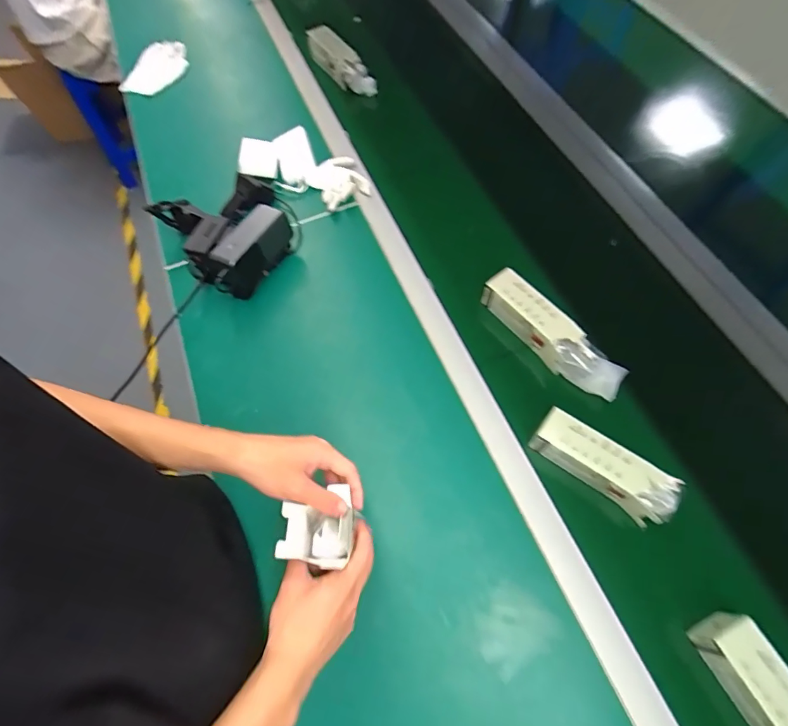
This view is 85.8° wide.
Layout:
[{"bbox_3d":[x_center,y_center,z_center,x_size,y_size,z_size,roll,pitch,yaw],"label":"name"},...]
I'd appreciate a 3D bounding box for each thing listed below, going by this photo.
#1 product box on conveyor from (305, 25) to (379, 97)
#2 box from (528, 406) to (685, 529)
[{"bbox_3d":[-0.111,-0.645,0.925,0.056,0.066,0.216,-37,74,-15],"label":"product box on conveyor"},{"bbox_3d":[0.253,0.127,0.515,0.173,0.058,0.058,34,71,11],"label":"box"}]

